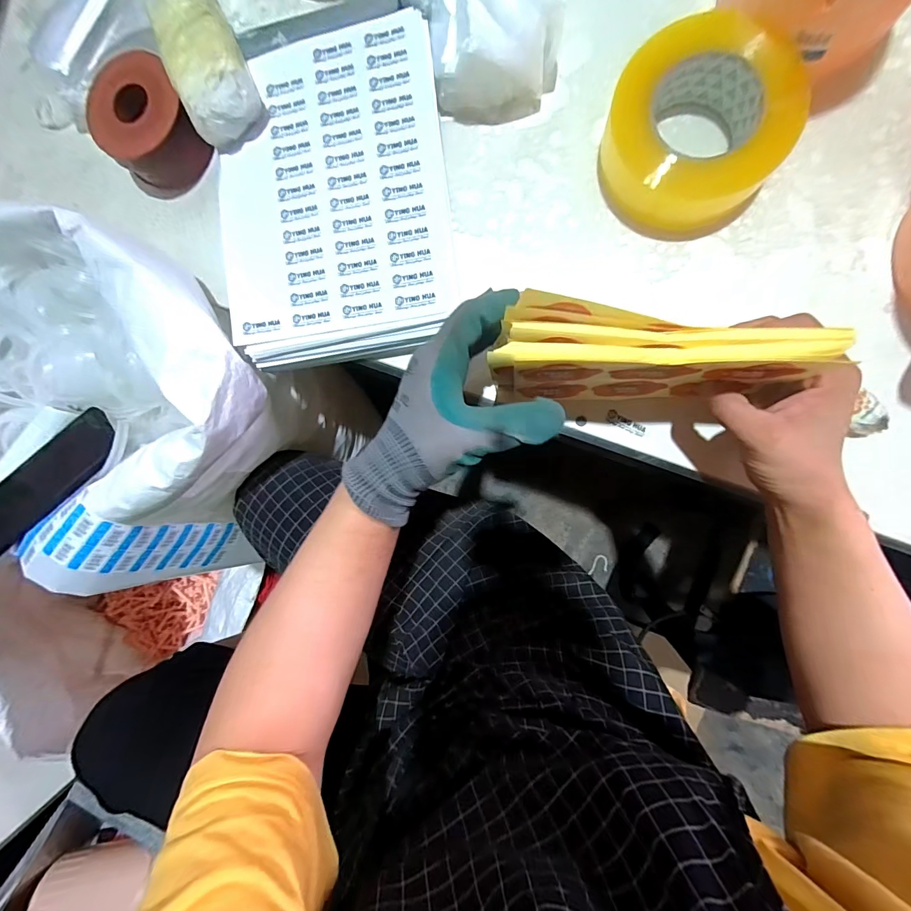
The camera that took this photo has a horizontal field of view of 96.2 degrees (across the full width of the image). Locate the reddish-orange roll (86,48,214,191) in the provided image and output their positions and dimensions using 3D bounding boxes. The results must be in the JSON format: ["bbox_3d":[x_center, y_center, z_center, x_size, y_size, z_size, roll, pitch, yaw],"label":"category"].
[{"bbox_3d":[-0.297,-0.325,0.399,0.090,0.051,0.087,0,91,9],"label":"reddish-orange roll"}]

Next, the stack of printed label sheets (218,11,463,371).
[{"bbox_3d":[-0.108,-0.232,0.380,0.205,0.046,0.272,-6,90,9],"label":"stack of printed label sheets"}]

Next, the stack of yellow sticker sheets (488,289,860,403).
[{"bbox_3d":[0.129,-0.065,0.289,0.197,0.127,0.044,2,91,8],"label":"stack of yellow sticker sheets"}]

